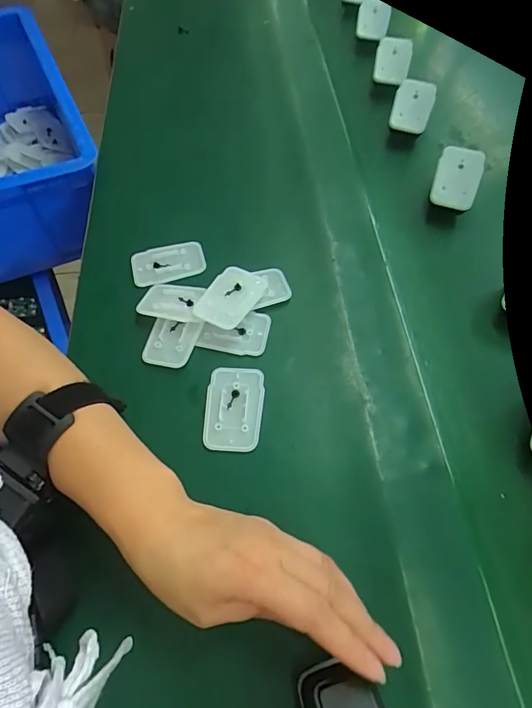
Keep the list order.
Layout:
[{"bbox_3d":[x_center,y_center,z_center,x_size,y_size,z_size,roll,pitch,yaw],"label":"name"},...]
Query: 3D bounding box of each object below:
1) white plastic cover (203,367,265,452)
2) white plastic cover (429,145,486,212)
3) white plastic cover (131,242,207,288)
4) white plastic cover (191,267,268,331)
[{"bbox_3d":[-0.025,0.042,0.329,0.045,0.004,0.068,2,60,2],"label":"white plastic cover"},{"bbox_3d":[0.191,-0.176,0.414,0.044,0.010,0.060,17,90,4],"label":"white plastic cover"},{"bbox_3d":[-0.097,-0.090,0.412,0.071,0.011,0.043,-14,61,-7],"label":"white plastic cover"},{"bbox_3d":[-0.031,-0.051,0.366,0.044,0.007,0.067,29,64,12],"label":"white plastic cover"}]

